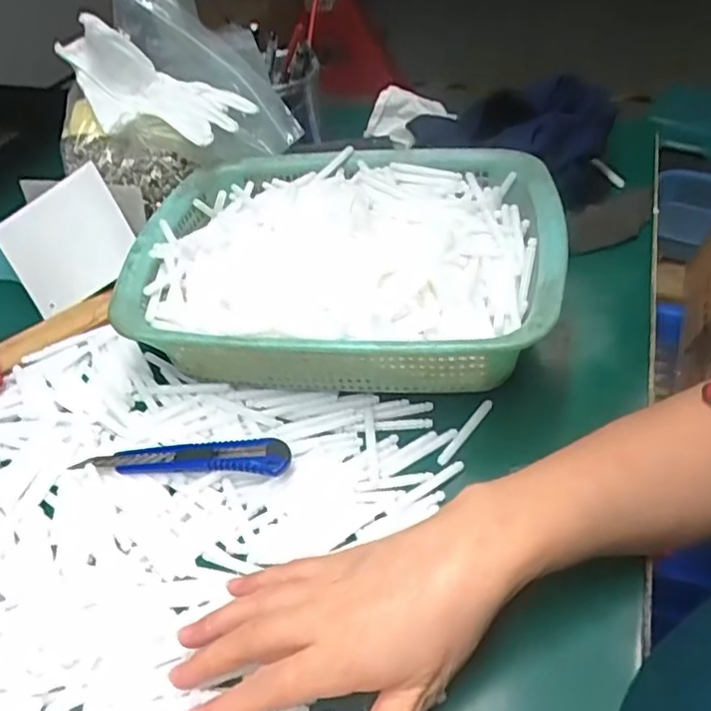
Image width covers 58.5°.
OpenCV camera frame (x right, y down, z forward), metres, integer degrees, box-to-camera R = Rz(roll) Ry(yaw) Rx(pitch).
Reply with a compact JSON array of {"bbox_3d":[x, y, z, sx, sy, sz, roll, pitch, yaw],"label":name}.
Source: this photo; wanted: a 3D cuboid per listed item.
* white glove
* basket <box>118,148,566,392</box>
[{"bbox_3d":[-0.169,-0.217,0.507,0.160,0.060,0.076,24,53,8],"label":"white glove"},{"bbox_3d":[-0.006,-0.063,0.470,0.293,0.084,0.213,4,49,8],"label":"basket"}]

